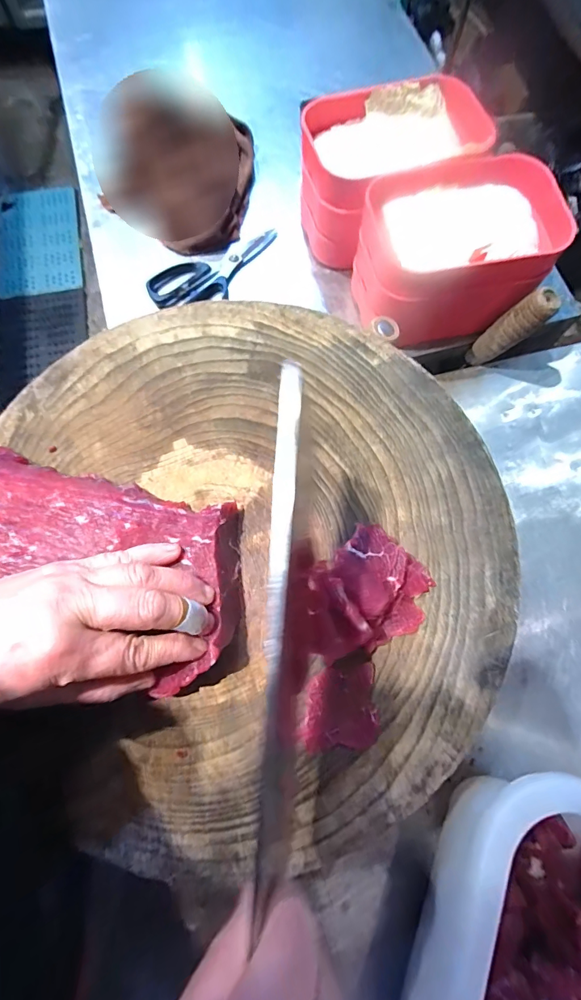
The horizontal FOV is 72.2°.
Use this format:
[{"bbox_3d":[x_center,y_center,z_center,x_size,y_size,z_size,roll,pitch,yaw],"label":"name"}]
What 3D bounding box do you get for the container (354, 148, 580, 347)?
[{"bbox_3d":[0.169,-0.265,0.429,0.186,0.101,0.140,-9,75,-4],"label":"container"}]

